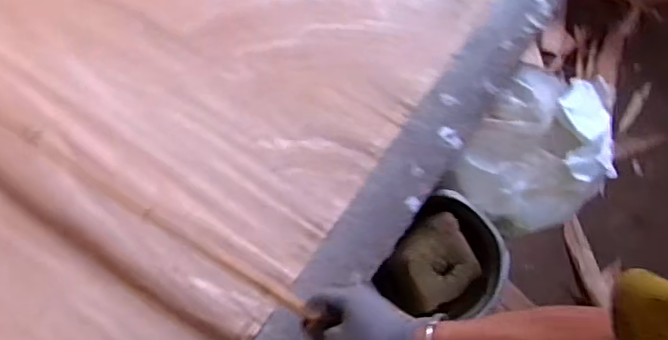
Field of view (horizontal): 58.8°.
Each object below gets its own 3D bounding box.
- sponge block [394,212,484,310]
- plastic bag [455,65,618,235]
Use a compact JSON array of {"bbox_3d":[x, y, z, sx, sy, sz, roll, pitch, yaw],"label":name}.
[{"bbox_3d":[0.132,0.117,0.759,0.097,0.030,0.096,-29,77,-7],"label":"sponge block"},{"bbox_3d":[0.283,-0.027,0.799,0.185,0.104,0.236,42,79,10],"label":"plastic bag"}]

